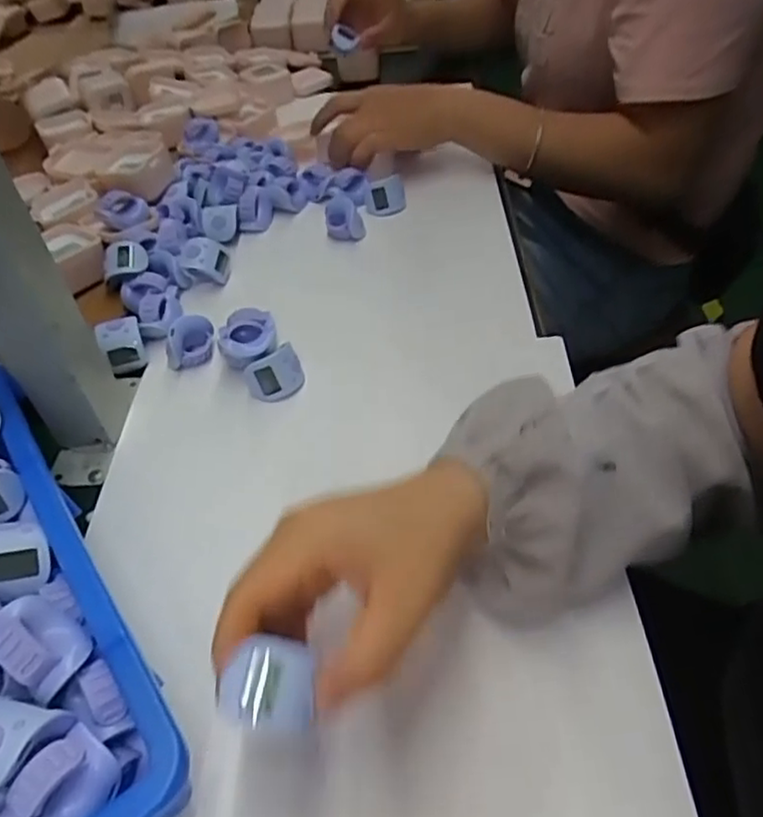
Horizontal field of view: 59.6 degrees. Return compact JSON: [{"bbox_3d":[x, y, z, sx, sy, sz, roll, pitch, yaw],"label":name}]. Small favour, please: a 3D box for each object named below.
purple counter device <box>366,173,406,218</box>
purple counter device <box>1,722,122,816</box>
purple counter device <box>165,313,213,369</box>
[{"bbox_3d":[0.004,-0.202,0.633,0.036,0.034,0.021,-1,46,6],"label":"purple counter device"},{"bbox_3d":[-0.119,0.140,0.245,0.027,0.021,0.040,17,51,21],"label":"purple counter device"},{"bbox_3d":[-0.143,-0.049,0.495,0.028,0.035,0.032,2,47,8],"label":"purple counter device"}]

